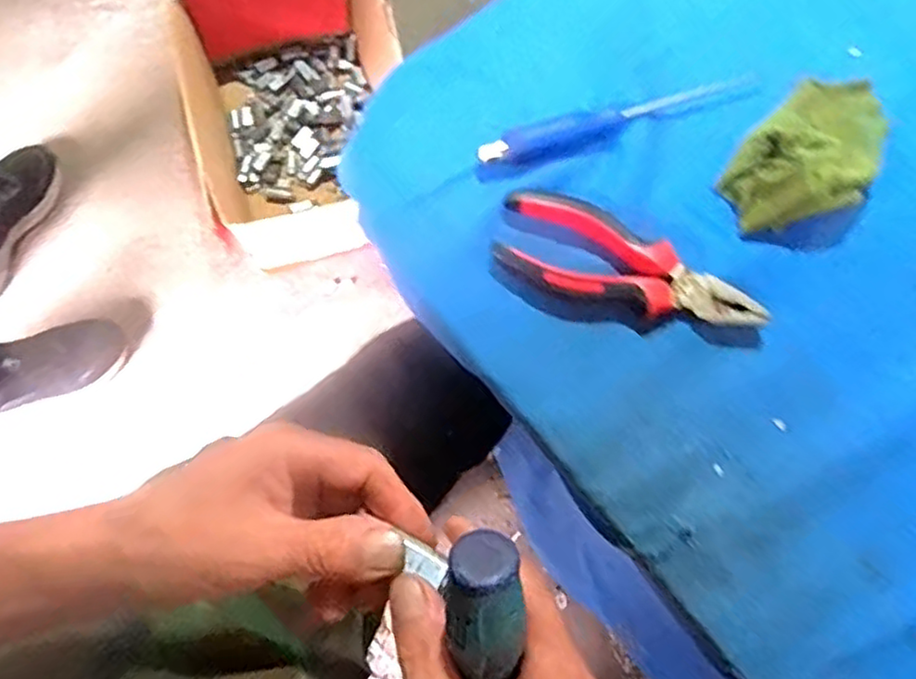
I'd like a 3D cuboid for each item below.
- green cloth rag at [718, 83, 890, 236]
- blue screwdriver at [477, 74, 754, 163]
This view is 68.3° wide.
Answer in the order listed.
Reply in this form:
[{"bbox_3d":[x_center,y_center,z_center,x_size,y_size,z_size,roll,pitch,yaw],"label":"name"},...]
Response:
[{"bbox_3d":[0.224,-0.118,0.421,0.072,0.047,0.140,43,77,7],"label":"green cloth rag"},{"bbox_3d":[0.102,-0.137,0.419,0.185,0.022,0.024,-16,78,-8],"label":"blue screwdriver"}]

